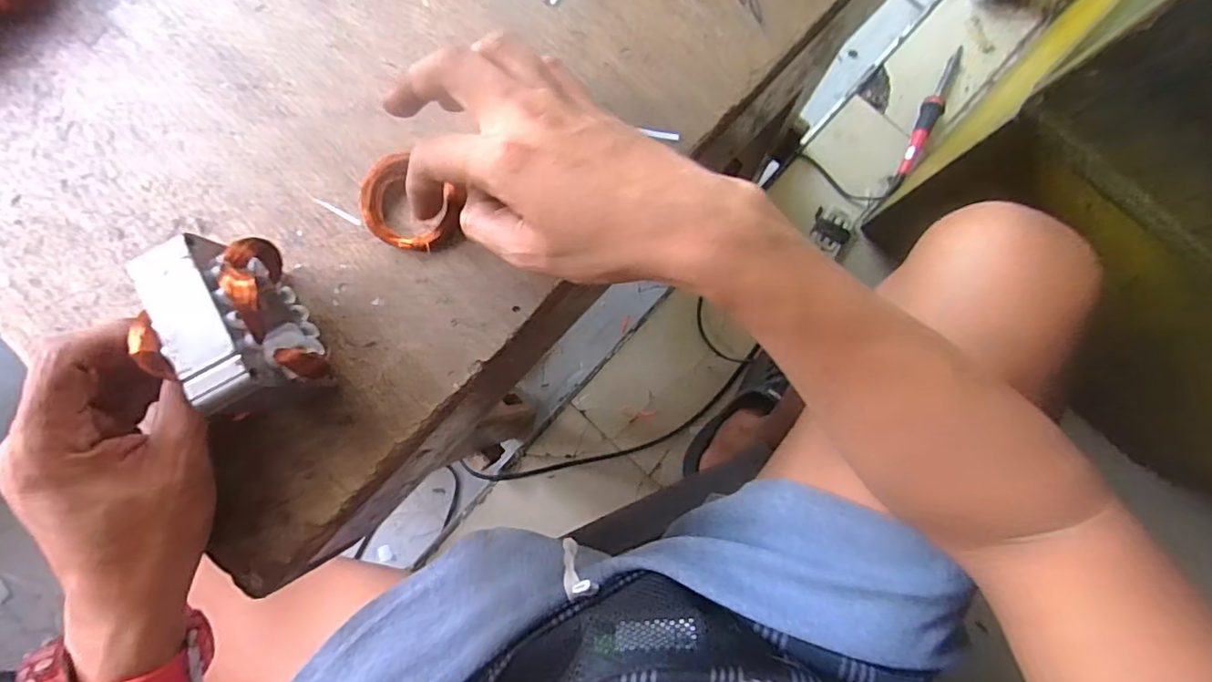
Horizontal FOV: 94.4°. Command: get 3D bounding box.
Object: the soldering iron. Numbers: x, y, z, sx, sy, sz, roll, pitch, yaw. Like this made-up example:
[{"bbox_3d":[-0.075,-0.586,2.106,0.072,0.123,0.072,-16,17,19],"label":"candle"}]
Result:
[{"bbox_3d":[0.456,-0.314,0.797,0.027,0.032,0.242,25,87,3],"label":"soldering iron"}]

